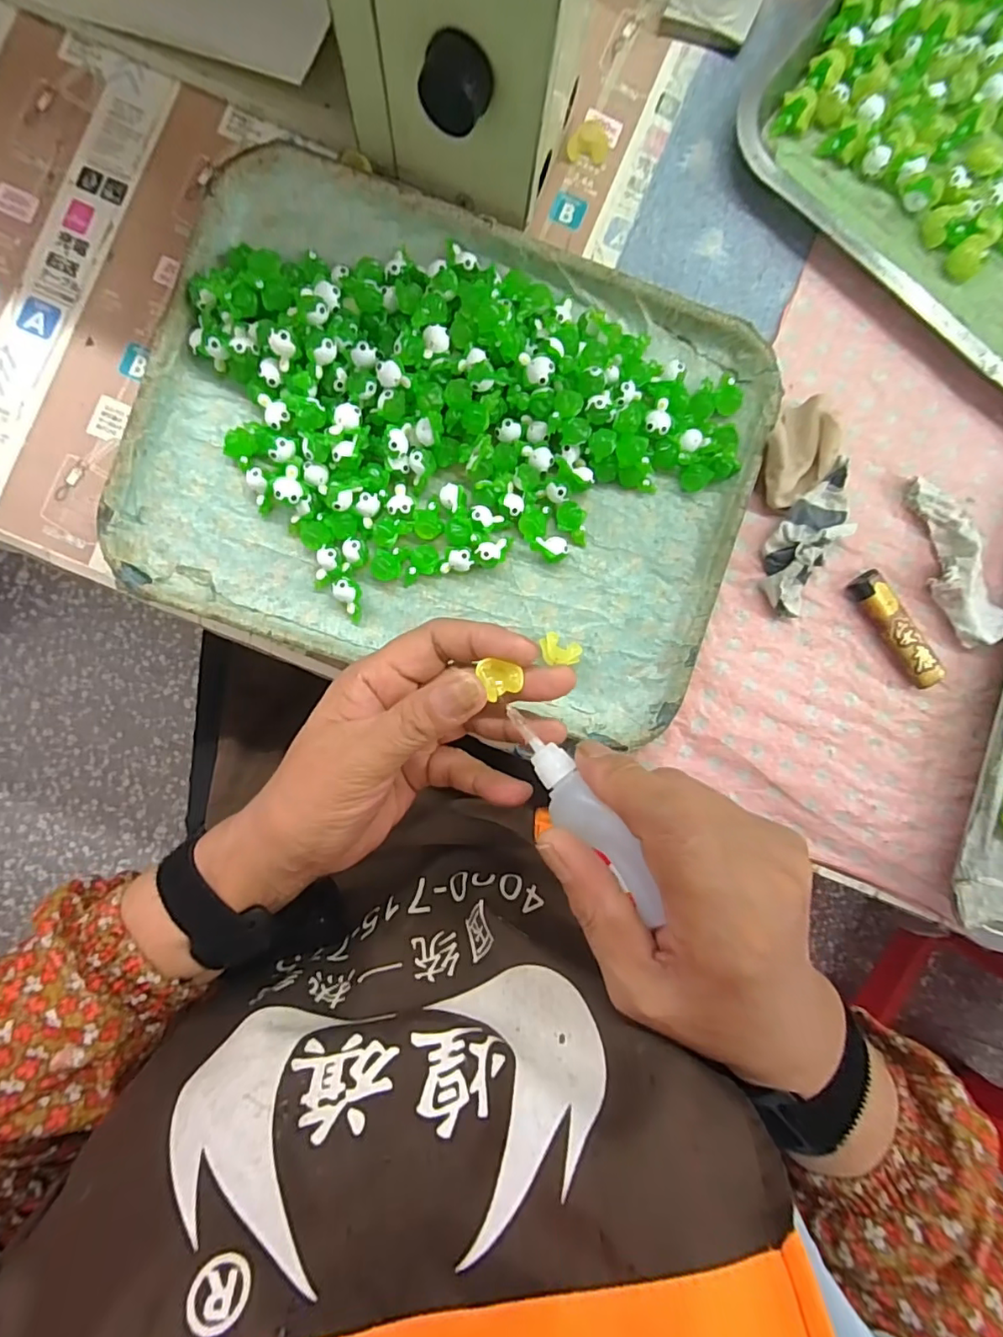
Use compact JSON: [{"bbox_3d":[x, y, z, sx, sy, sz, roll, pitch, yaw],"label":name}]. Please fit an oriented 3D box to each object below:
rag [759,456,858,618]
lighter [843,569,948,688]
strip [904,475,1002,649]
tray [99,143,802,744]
[{"bbox_3d":[0.188,-0.080,0.336,0.037,0.023,0.091,29,91,-4],"label":"rag"},{"bbox_3d":[0.246,-0.024,0.343,0.018,0.013,0.079,-33,94,-1],"label":"lighter"},{"bbox_3d":[0.283,-0.067,0.344,0.034,0.024,0.109,-26,94,-1],"label":"strip"},{"bbox_3d":[-0.027,-0.119,0.317,0.343,0.031,0.267,18,92,-4],"label":"tray"}]

